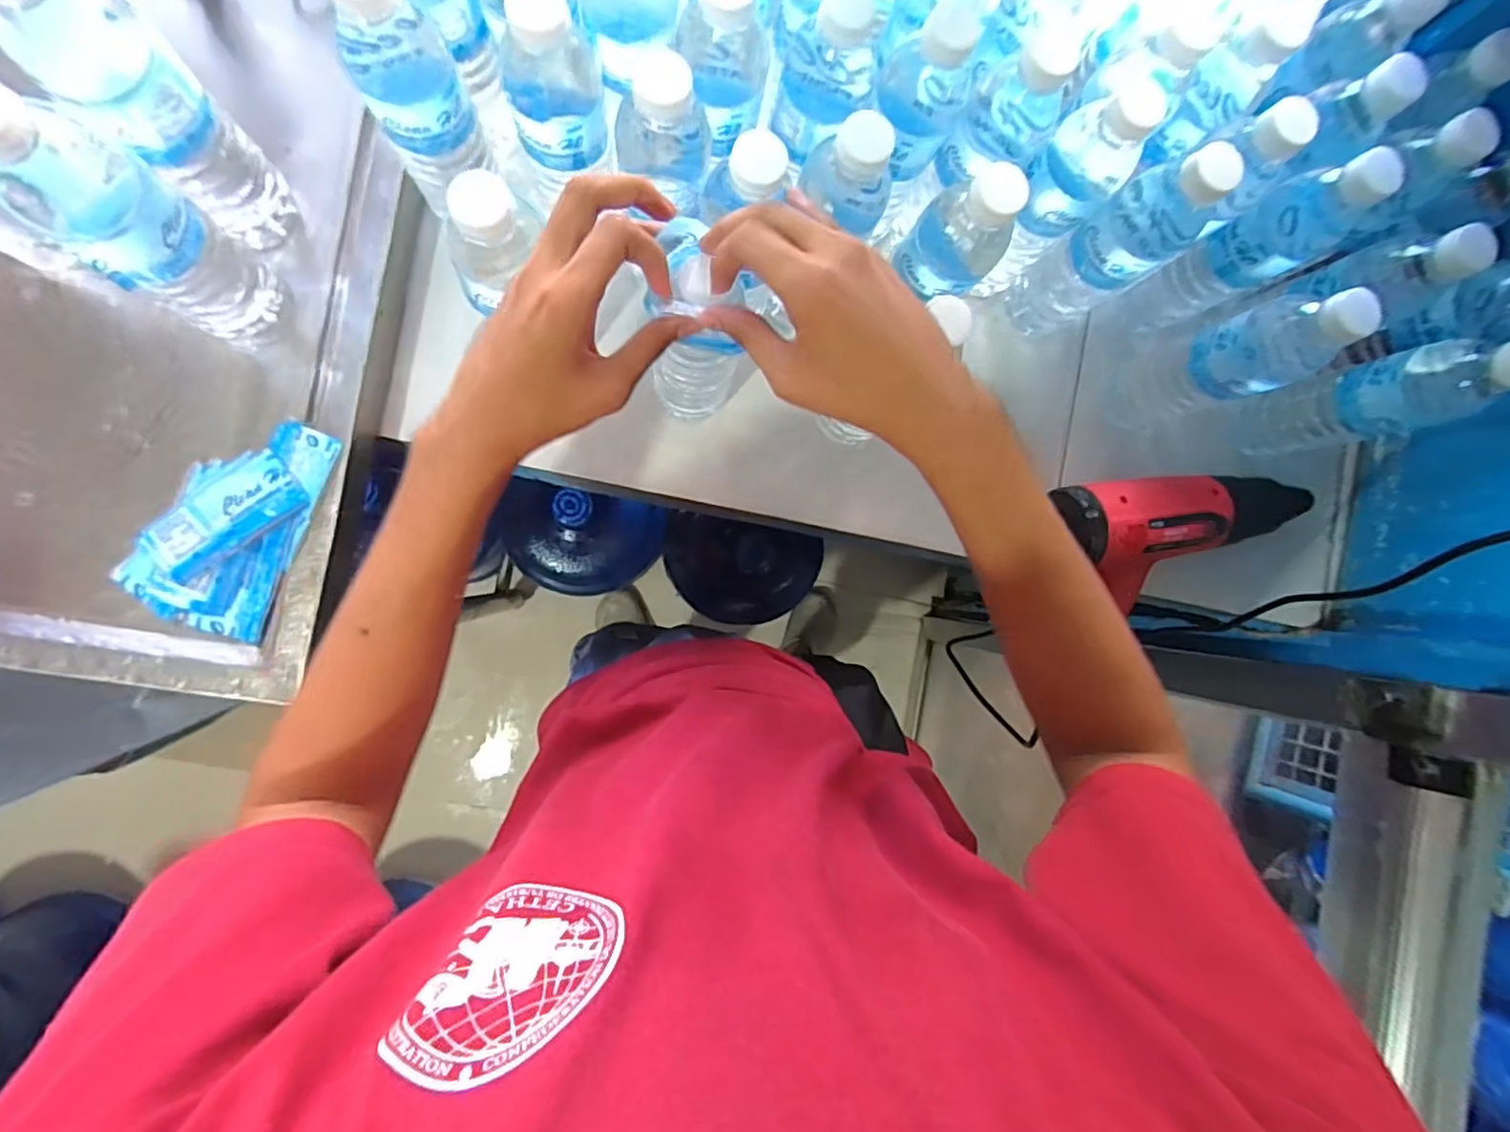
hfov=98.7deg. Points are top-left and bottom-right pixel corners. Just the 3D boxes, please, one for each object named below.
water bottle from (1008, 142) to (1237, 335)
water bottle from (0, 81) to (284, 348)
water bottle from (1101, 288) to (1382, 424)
[{"bbox_3d":[0.264,-0.235,0.498,0.056,0.204,0.063,-32,94,-8],"label":"water bottle"},{"bbox_3d":[-0.345,-0.187,0.366,0.055,0.219,0.059,34,84,-7],"label":"water bottle"},{"bbox_3d":[0.367,-0.160,0.506,0.073,0.208,0.064,-26,93,-8],"label":"water bottle"}]

